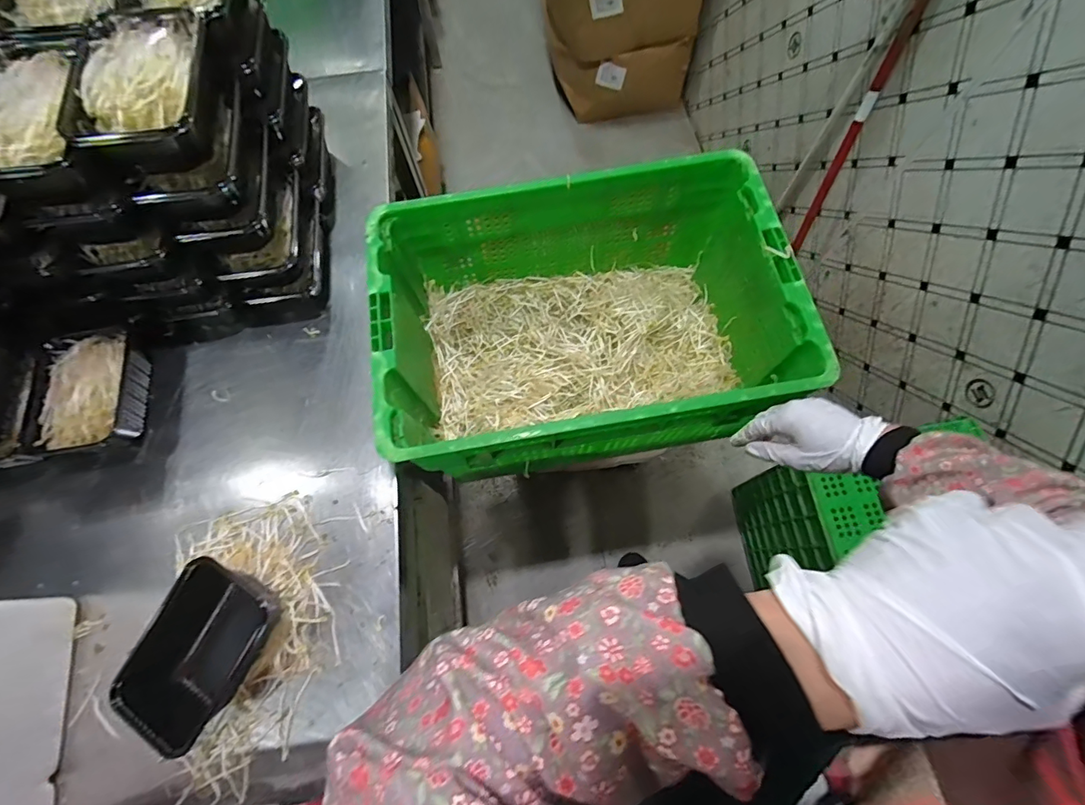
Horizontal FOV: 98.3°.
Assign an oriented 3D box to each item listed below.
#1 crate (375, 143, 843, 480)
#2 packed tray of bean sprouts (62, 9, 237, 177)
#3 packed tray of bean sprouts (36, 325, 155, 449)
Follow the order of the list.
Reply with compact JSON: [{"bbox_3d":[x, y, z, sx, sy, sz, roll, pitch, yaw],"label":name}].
[{"bbox_3d":[0.059,-0.121,0.754,0.574,0.245,0.391,-10,72,-1],"label":"crate"},{"bbox_3d":[-0.416,-0.327,0.510,0.125,0.072,0.179,-8,72,-1],"label":"packed tray of bean sprouts"},{"bbox_3d":[-0.641,-0.010,0.680,0.110,0.066,0.175,-9,72,-1],"label":"packed tray of bean sprouts"}]

